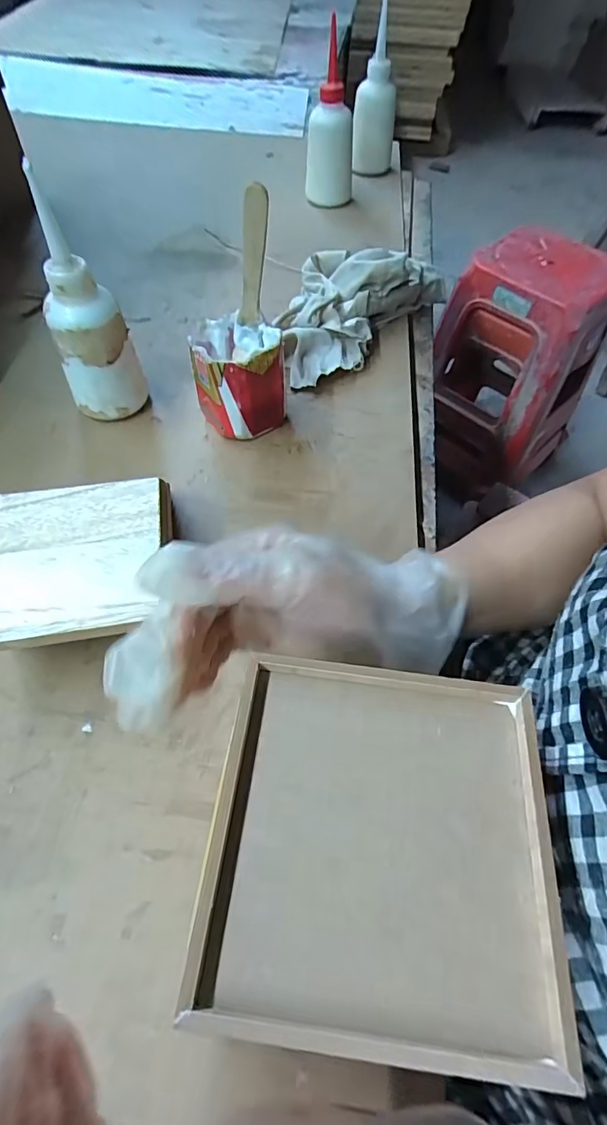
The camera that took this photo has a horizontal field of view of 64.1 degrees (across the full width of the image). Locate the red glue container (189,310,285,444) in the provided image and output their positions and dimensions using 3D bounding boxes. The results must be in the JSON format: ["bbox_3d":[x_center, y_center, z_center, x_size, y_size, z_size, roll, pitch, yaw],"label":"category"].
[{"bbox_3d":[-0.053,-0.151,0.401,0.071,0.079,0.069,-9,57,-10],"label":"red glue container"}]

